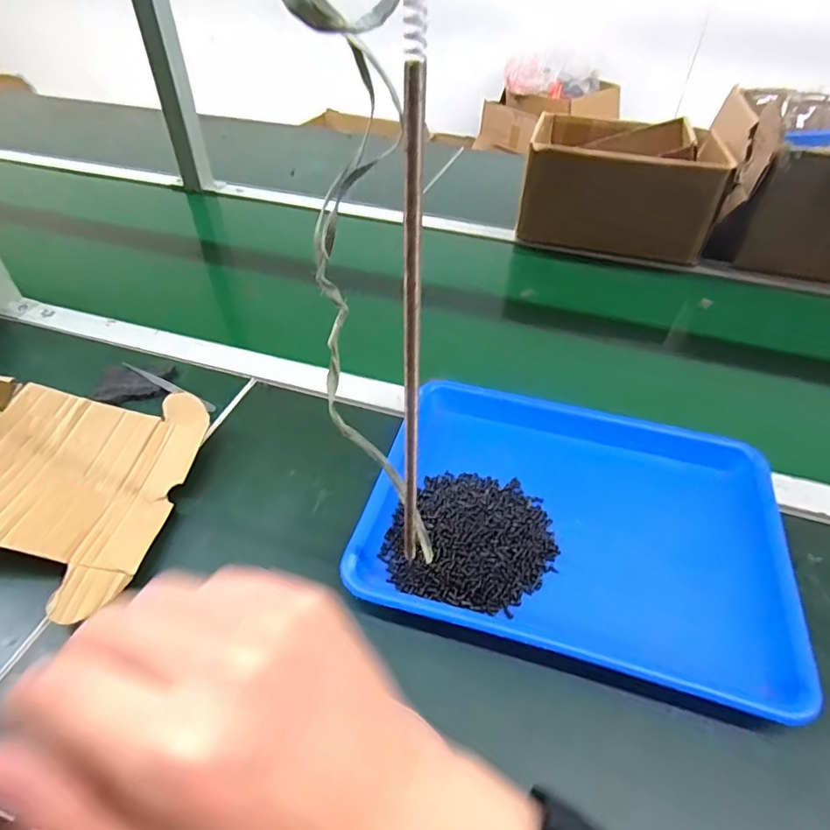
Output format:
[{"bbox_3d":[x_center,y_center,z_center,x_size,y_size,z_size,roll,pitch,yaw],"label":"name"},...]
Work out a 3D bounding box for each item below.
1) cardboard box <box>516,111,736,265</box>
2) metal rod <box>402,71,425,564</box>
[{"bbox_3d":[0.334,-0.382,0.875,0.275,0.156,0.237,12,45,11],"label":"cardboard box"},{"bbox_3d":[-0.002,-0.011,0.278,0.007,0.290,0.004,-6,45,-8],"label":"metal rod"}]

